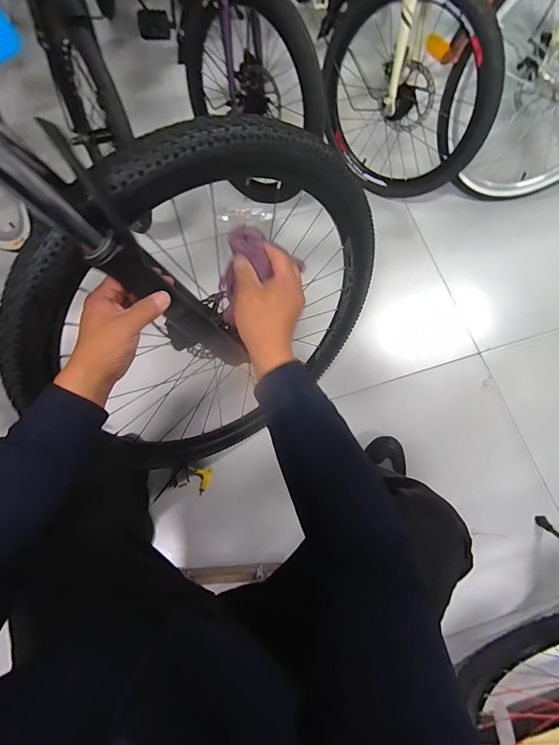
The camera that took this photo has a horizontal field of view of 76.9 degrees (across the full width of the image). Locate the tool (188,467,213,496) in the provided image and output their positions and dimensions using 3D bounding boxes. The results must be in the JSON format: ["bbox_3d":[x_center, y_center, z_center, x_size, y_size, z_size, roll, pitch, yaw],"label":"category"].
[{"bbox_3d":[-0.194,0.271,0.906,0.052,0.020,0.072,-21,74,-5],"label":"tool"}]

